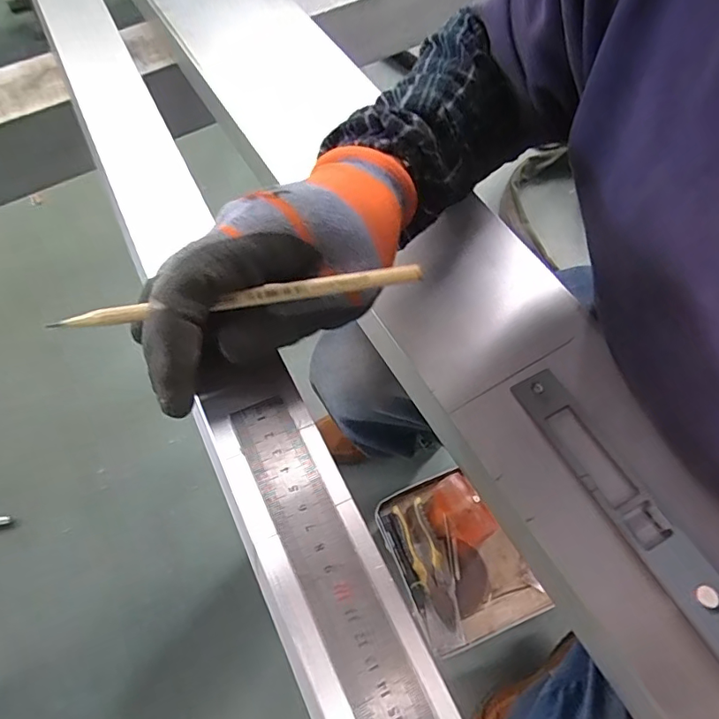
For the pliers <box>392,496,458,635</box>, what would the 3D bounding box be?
[{"bbox_3d":[0.107,0.316,0.789,0.047,0.022,0.188,-17,65,-9],"label":"pliers"}]

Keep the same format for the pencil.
[{"bbox_3d":[-0.054,-0.028,0.229,0.165,0.005,0.007,-9,63,-2],"label":"pencil"}]

